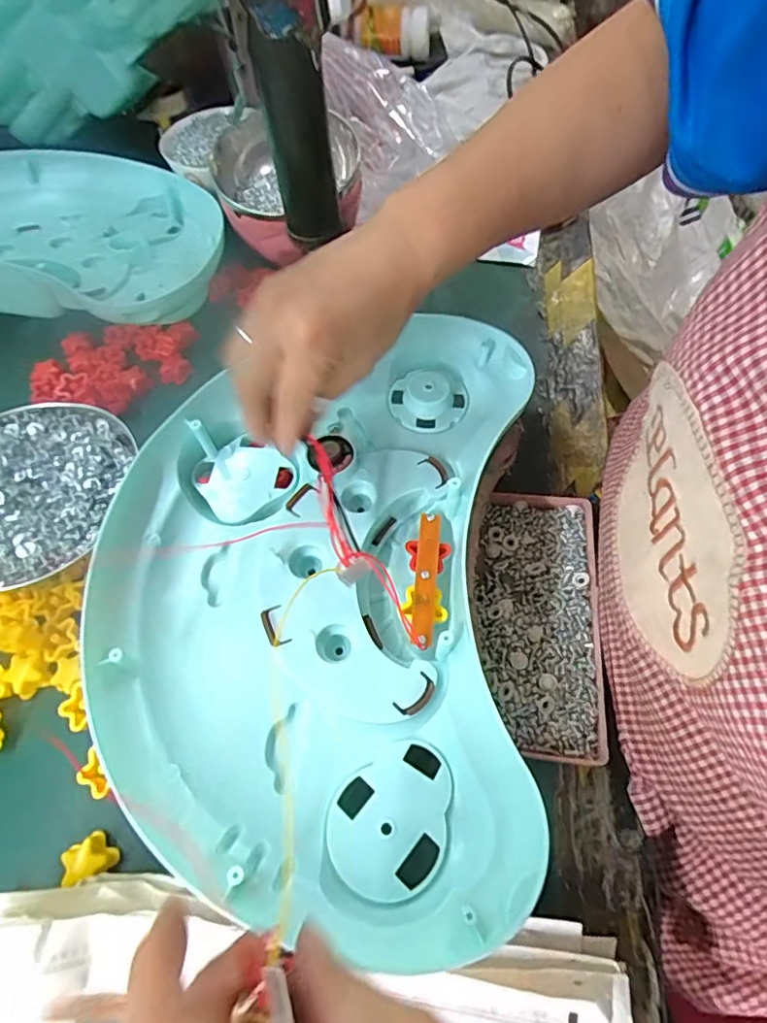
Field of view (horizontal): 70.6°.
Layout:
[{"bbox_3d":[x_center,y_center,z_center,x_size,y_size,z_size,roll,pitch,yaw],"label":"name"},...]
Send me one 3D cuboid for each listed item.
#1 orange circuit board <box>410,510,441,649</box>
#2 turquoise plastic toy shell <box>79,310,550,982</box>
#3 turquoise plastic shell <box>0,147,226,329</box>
[{"bbox_3d":[0.024,0.037,0.309,0.012,0.006,0.082,5,61,6],"label":"orange circuit board"},{"bbox_3d":[-0.038,0.031,0.306,0.223,0.066,0.324,4,61,5],"label":"turquoise plastic toy shell"},{"bbox_3d":[-0.292,-0.244,0.481,0.343,0.059,0.221,10,61,9],"label":"turquoise plastic shell"}]

